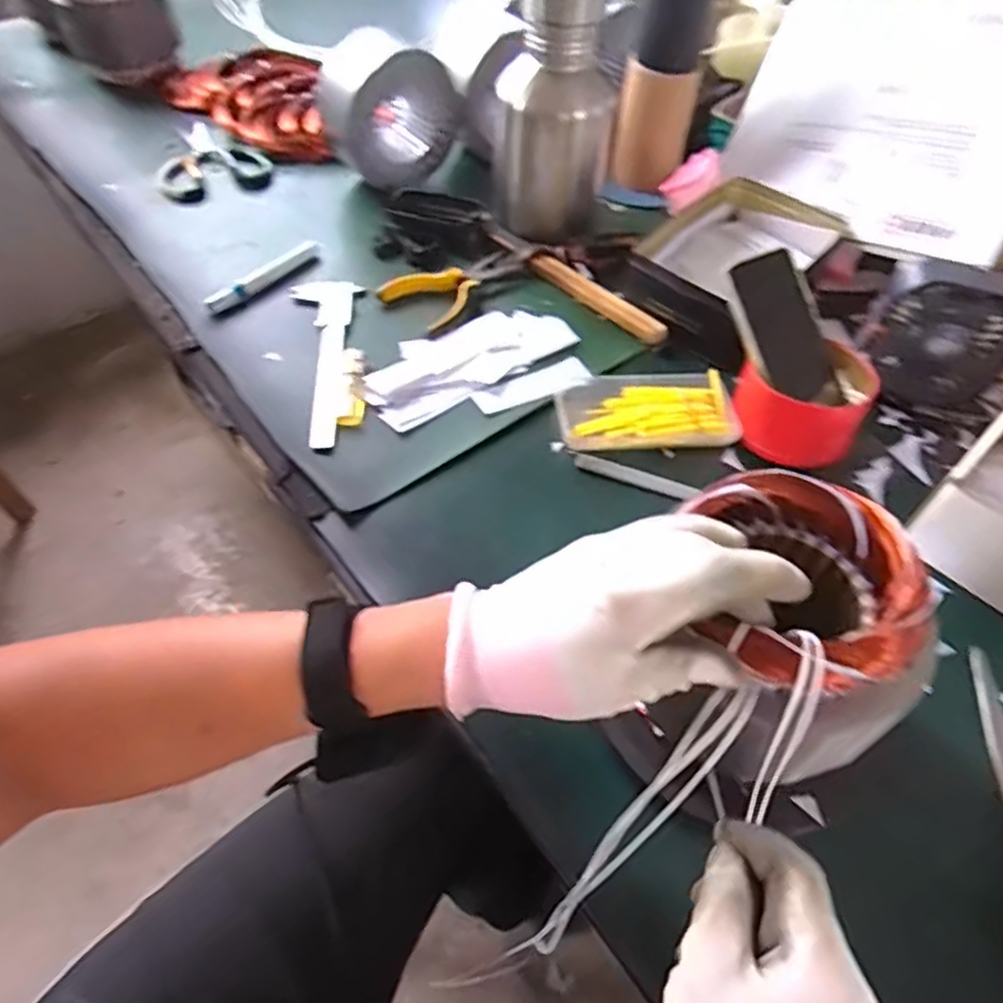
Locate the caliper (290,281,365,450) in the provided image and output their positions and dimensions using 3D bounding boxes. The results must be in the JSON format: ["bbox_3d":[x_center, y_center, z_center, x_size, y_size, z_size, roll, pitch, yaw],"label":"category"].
[{"bbox_3d":[-0.171,-0.135,0.625,0.066,0.012,0.221,-1,54,-2],"label":"caliper"}]

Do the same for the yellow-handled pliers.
[{"bbox_3d":[-0.036,-0.221,0.687,0.160,0.013,0.074,-26,58,-19],"label":"yellow-handled pliers"}]

